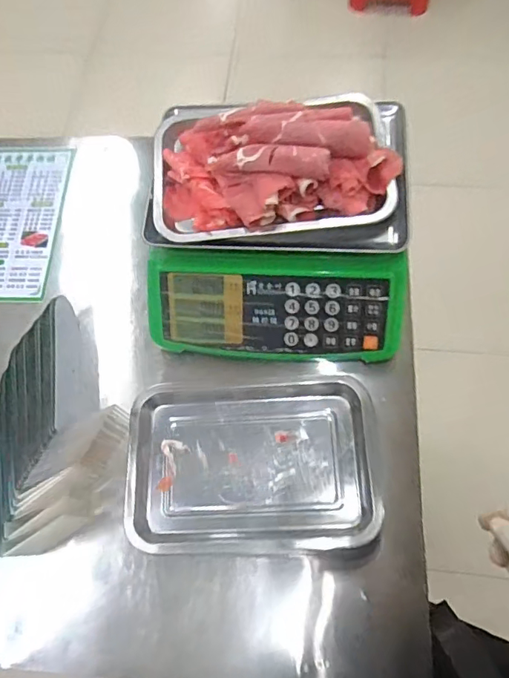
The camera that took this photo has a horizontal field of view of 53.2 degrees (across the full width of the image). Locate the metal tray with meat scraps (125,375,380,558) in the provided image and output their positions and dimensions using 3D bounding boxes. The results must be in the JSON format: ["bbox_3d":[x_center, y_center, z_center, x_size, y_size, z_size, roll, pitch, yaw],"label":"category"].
[{"bbox_3d":[-0.005,0.150,0.649,0.308,0.043,0.224,-2,66,3],"label":"metal tray with meat scraps"}]

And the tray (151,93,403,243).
[{"bbox_3d":[0.024,-0.243,0.644,0.310,0.097,0.201,-3,66,2],"label":"tray"}]

